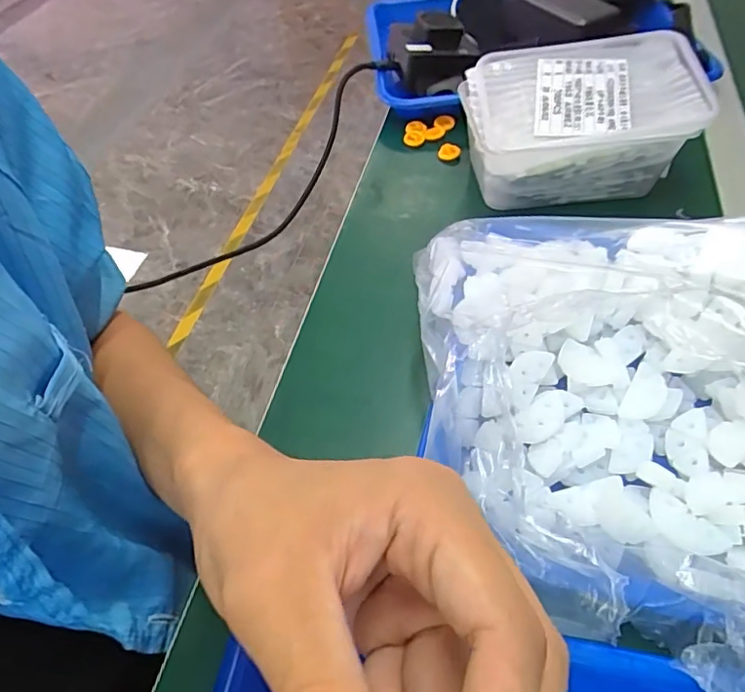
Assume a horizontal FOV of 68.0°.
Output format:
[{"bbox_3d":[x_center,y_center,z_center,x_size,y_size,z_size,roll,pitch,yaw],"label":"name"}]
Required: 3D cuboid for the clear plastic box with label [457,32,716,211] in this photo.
[{"bbox_3d":[0.166,-0.182,0.456,0.174,0.082,0.119,-2,52,1],"label":"clear plastic box with label"}]

